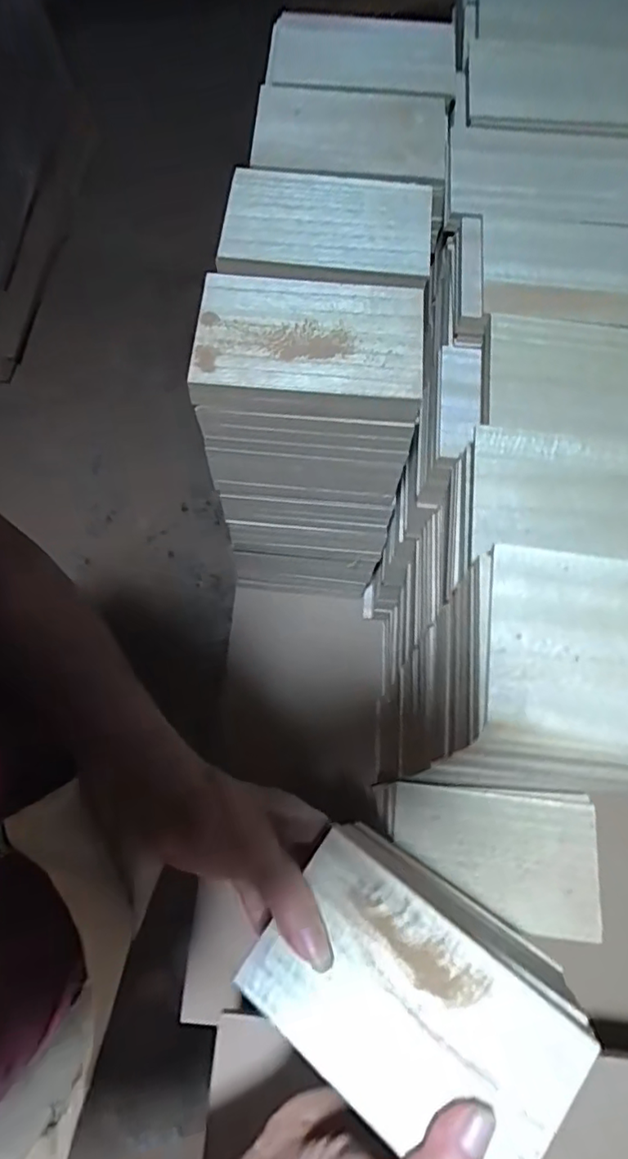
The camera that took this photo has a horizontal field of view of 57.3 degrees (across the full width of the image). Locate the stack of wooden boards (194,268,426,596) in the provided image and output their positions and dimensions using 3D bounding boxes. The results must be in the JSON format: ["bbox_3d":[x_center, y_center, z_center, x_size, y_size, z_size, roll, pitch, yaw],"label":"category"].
[{"bbox_3d":[-0.008,-0.103,0.572,0.159,0.366,0.115,1,69,-1],"label":"stack of wooden boards"}]

